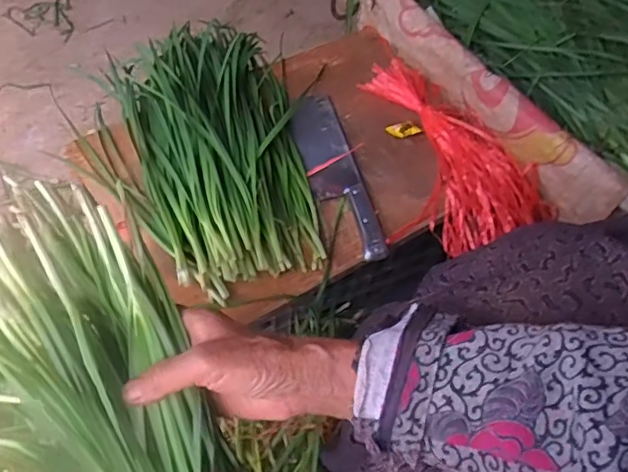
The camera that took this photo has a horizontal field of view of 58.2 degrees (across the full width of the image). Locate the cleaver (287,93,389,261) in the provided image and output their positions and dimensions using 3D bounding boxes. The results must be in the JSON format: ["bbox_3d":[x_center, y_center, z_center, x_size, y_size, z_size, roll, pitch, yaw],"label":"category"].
[{"bbox_3d":[0.024,-0.086,0.738,0.070,0.014,0.274,-11,60,-10],"label":"cleaver"}]

